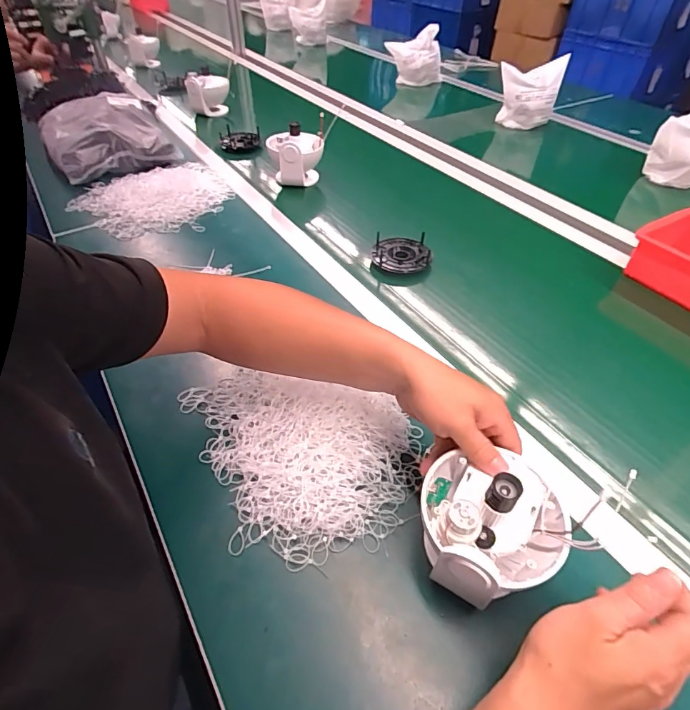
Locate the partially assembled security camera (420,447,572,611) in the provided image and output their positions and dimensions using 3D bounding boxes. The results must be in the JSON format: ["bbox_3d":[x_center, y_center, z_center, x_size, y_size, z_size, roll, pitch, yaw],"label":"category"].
[{"bbox_3d":[0.120,0.142,0.365,0.111,0.101,0.111,0,44,1],"label":"partially assembled security camera"}]

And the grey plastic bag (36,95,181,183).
[{"bbox_3d":[-0.532,-0.490,0.974,0.245,0.092,0.249,-24,50,-21],"label":"grey plastic bag"}]

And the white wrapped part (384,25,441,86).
[{"bbox_3d":[0.234,-0.997,1.468,0.183,0.158,0.147,5,46,6],"label":"white wrapped part"}]

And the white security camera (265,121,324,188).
[{"bbox_3d":[-0.100,-0.406,0.922,0.117,0.126,0.093,-6,46,-5],"label":"white security camera"}]

